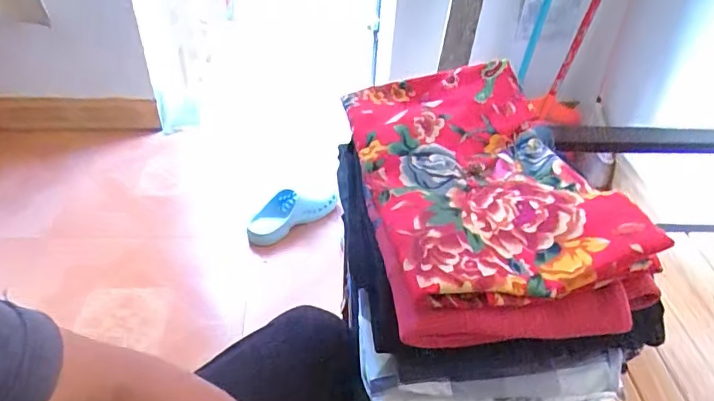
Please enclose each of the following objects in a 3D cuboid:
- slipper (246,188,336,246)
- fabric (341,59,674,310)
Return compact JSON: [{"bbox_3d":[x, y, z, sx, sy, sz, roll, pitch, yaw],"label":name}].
[{"bbox_3d":[-0.175,0.032,1.285,0.243,0.065,0.092,-28,49,-32],"label":"slipper"},{"bbox_3d":[0.111,-0.042,0.476,0.203,0.046,0.321,-5,41,-10],"label":"fabric"}]

